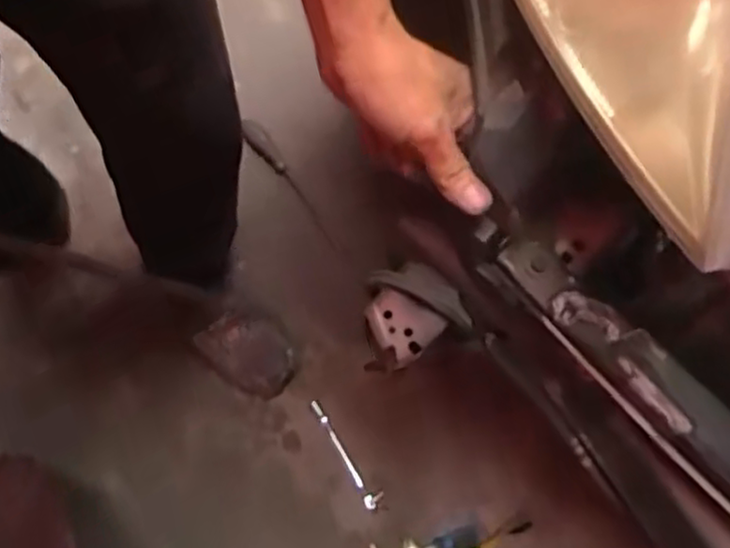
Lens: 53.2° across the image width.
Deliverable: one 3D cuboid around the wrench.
[{"bbox_3d":[-0.029,0.256,1.050,0.027,0.009,0.173,-30,74,-11],"label":"wrench"}]

